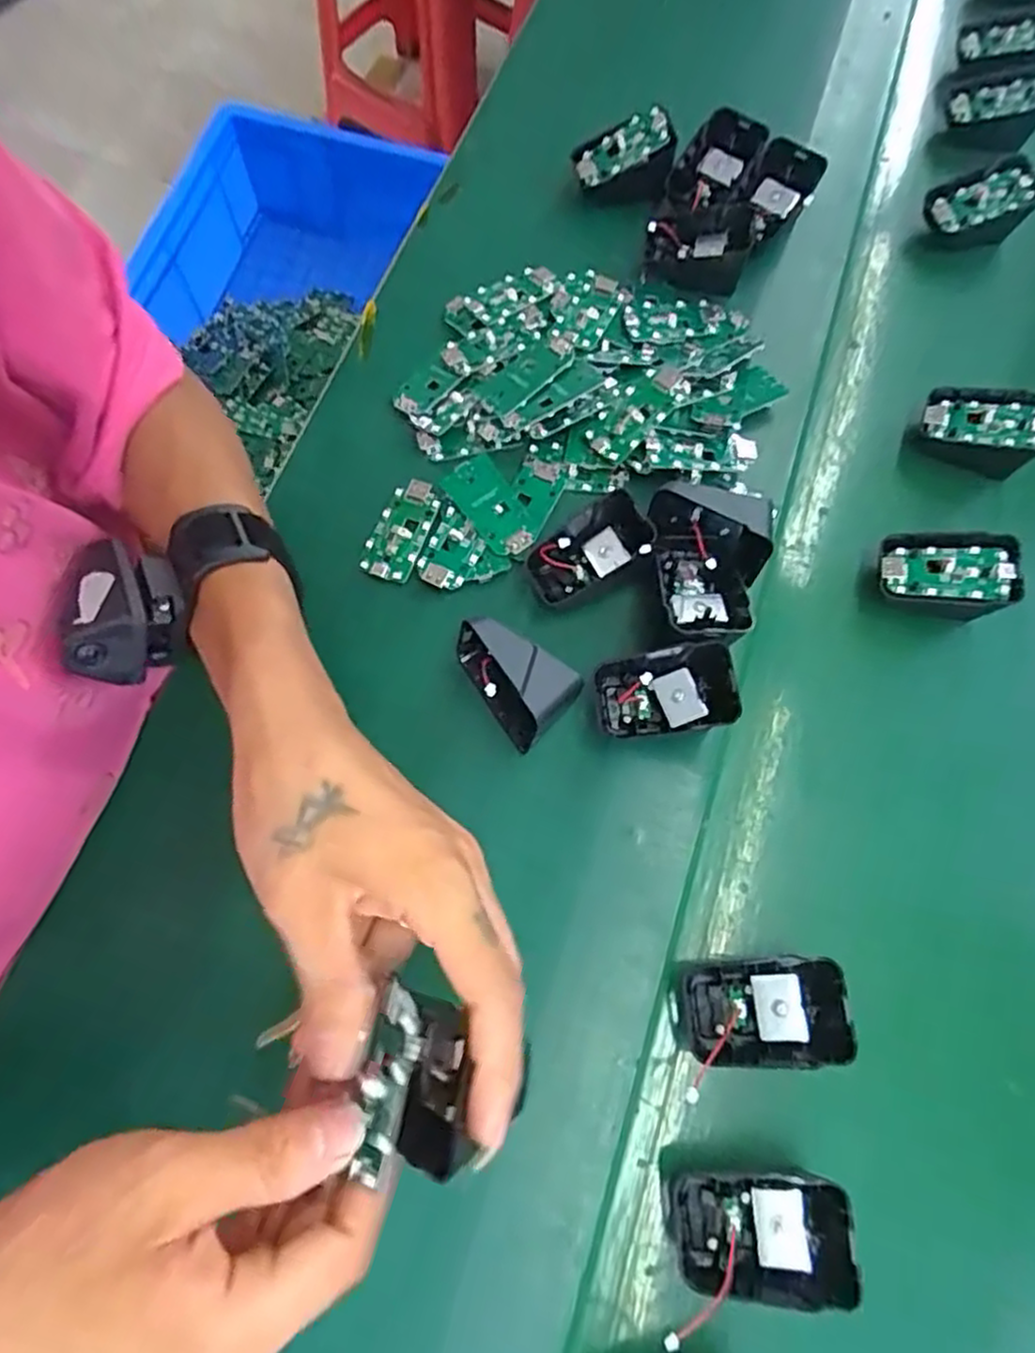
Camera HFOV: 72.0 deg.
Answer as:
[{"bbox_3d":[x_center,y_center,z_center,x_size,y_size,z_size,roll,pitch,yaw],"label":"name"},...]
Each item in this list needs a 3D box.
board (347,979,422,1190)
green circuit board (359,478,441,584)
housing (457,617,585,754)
[{"bbox_3d":[-0.044,0.135,0.237,0.018,0.014,0.060,11,84,1],"label":"board"},{"bbox_3d":[-0.068,-0.085,0.416,0.031,0.007,0.062,18,71,4],"label":"green circuit board"},{"bbox_3d":[-0.005,0.000,0.372,0.066,0.034,0.041,40,74,11],"label":"housing"}]

